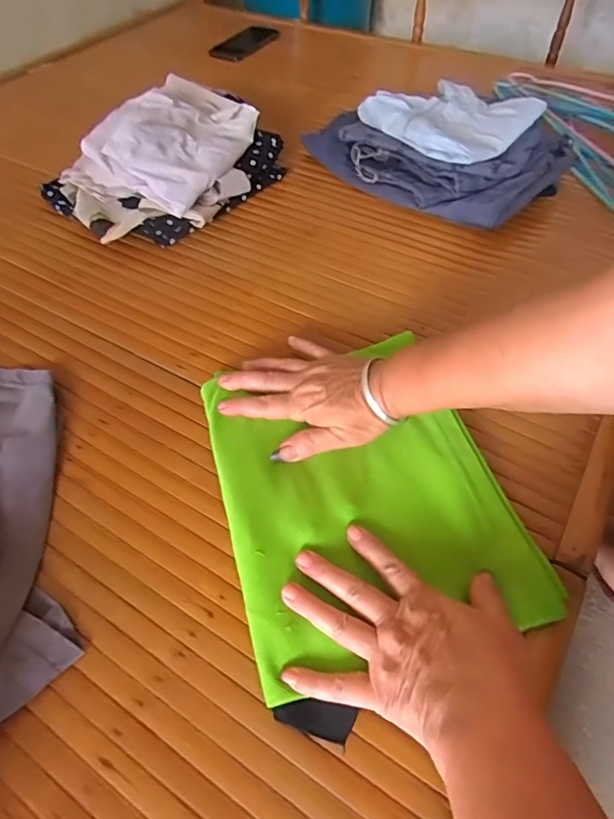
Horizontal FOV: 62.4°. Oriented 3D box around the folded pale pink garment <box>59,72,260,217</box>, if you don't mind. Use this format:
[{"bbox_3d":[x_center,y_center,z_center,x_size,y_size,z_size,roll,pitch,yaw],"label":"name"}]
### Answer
[{"bbox_3d":[-0.172,-0.345,0.637,0.176,0.062,0.231,24,58,19],"label":"folded pale pink garment"}]

